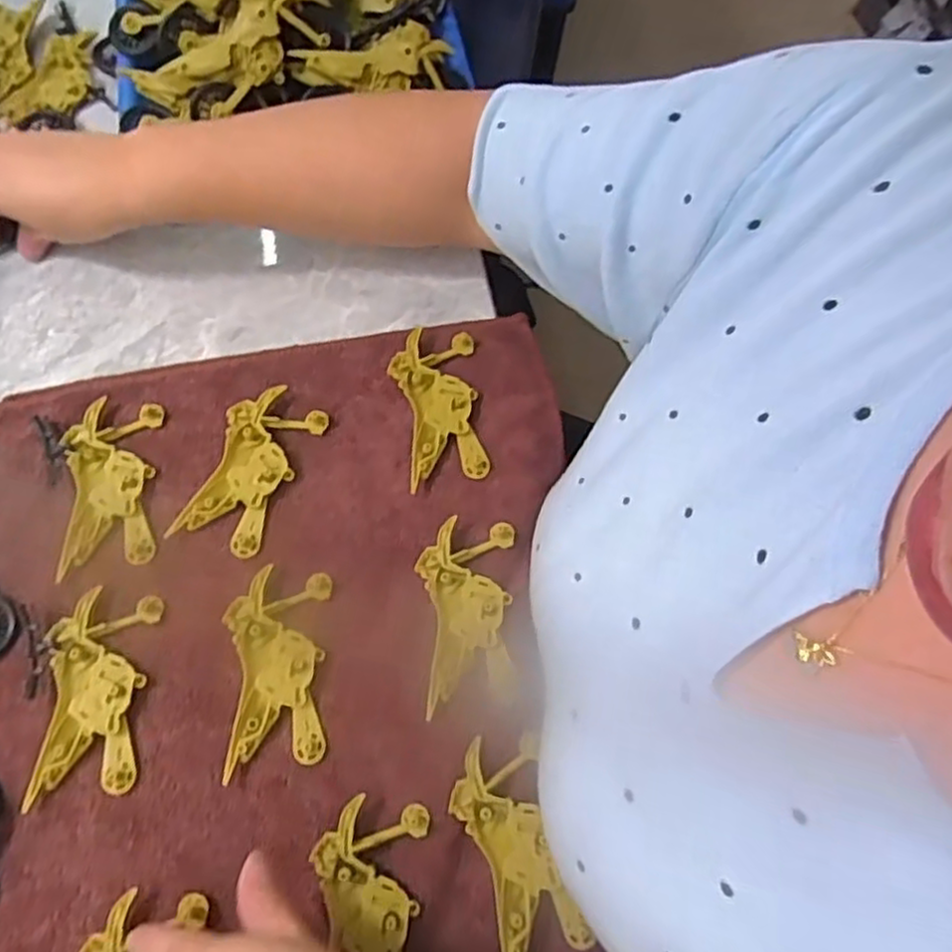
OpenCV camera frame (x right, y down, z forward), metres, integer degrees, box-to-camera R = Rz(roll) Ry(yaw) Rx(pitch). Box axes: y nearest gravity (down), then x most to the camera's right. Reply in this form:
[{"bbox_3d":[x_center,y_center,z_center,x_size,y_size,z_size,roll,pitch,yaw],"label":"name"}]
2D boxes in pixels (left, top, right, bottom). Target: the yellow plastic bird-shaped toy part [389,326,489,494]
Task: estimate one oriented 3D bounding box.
[{"bbox_3d":[-0.024,-0.043,0.437,0.051,0.013,0.098,-5,69,-4],"label":"yellow plastic bird-shaped toy part"}]

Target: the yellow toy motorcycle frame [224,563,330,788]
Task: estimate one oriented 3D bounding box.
[{"bbox_3d":[-0.106,0.102,0.375,0.051,0.010,0.100,-1,69,-3],"label":"yellow toy motorcycle frame"}]

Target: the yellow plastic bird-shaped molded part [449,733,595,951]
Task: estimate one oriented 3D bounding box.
[{"bbox_3d":[0.020,0.184,0.347,0.048,0.006,0.100,-13,70,-7],"label":"yellow plastic bird-shaped molded part"}]

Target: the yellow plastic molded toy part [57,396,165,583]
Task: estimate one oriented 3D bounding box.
[{"bbox_3d":[-0.211,0.004,0.412,0.049,0.010,0.099,-6,69,-4],"label":"yellow plastic molded toy part"}]

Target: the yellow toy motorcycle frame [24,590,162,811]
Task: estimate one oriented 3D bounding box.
[{"bbox_3d":[-0.198,0.112,0.368,0.049,0.010,0.099,1,69,-2],"label":"yellow toy motorcycle frame"}]

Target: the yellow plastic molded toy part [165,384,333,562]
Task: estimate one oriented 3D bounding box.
[{"bbox_3d":[-0.133,-0.003,0.418,0.050,0.010,0.103,21,69,6],"label":"yellow plastic molded toy part"}]

